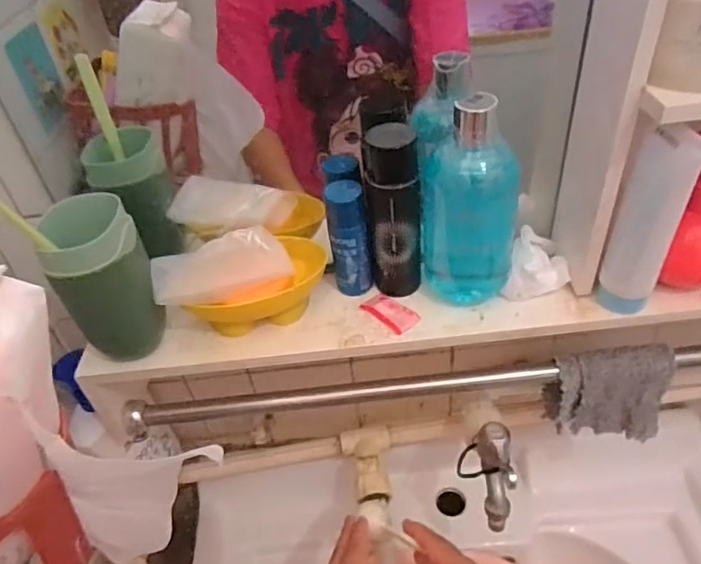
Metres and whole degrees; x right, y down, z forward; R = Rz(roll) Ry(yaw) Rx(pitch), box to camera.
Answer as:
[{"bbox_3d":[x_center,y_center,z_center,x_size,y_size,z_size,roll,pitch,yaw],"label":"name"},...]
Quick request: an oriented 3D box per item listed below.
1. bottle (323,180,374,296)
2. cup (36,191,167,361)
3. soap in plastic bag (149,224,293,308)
[{"bbox_3d":[-0.001,-0.033,0.442,0.030,0.093,0.024,-8,41,-1],"label":"bottle"},{"bbox_3d":[-0.177,0.001,0.405,0.060,0.122,0.058,-4,41,3],"label":"cup"},{"bbox_3d":[-0.100,-0.011,0.434,0.104,0.034,0.052,-14,41,-9],"label":"soap in plastic bag"}]

